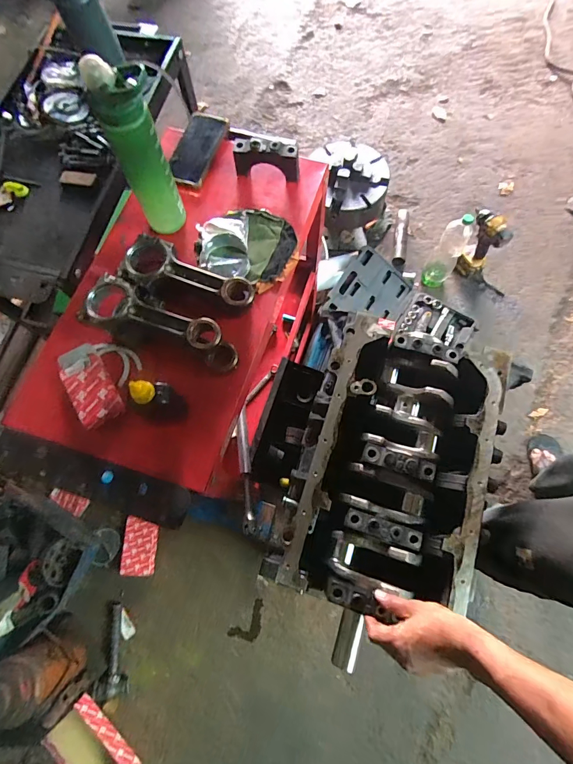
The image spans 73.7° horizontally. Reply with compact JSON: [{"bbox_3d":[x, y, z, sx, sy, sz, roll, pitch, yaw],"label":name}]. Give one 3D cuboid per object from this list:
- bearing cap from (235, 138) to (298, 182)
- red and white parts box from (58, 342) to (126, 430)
[{"bbox_3d":[-0.037,-0.400,0.691,0.112,0.074,0.023,4,72,3],"label":"bearing cap"},{"bbox_3d":[-0.299,0.002,0.578,0.061,0.022,0.138,-33,74,-8],"label":"red and white parts box"}]

